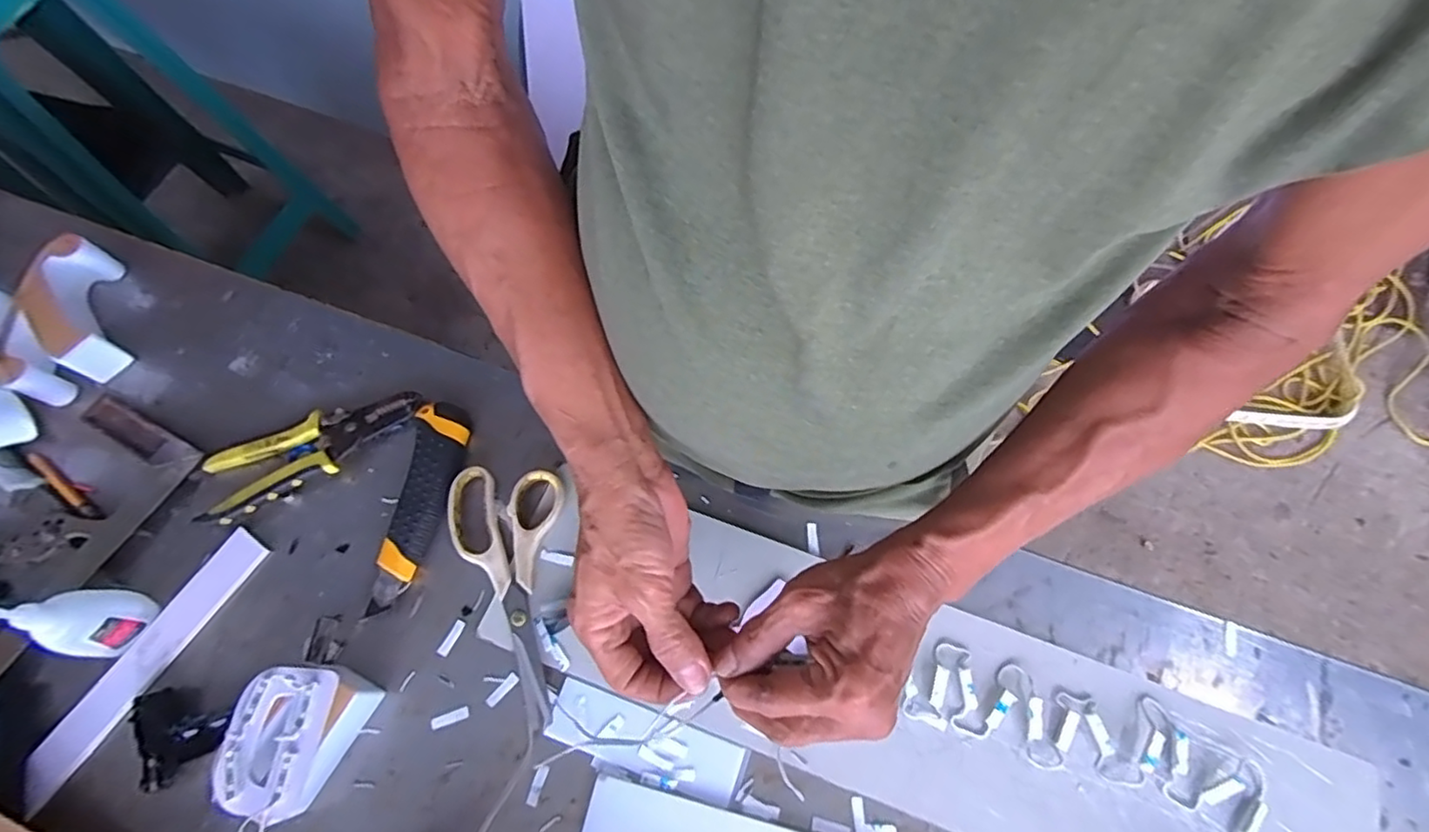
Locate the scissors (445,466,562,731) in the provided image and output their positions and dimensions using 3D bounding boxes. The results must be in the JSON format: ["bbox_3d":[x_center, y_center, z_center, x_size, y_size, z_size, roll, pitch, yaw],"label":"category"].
[{"bbox_3d":[-0.160,0.126,0.458,0.084,0.014,0.177,0,69,0],"label":"scissors"}]

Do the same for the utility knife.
[{"bbox_3d":[-0.225,0.066,0.477,0.040,0.018,0.161,8,69,3],"label":"utility knife"}]

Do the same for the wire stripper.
[{"bbox_3d":[-0.316,0.023,0.492,0.161,0.023,0.057,-28,72,-11],"label":"wire stripper"}]

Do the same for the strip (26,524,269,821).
[{"bbox_3d":[-0.400,0.170,0.441,0.032,0.009,0.196,29,72,10],"label":"strip"}]

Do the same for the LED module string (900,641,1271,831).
[{"bbox_3d":[0.250,0.216,0.425,0.230,0.009,0.083,25,71,9],"label":"LED module string"}]

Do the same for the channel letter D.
[{"bbox_3d":[-0.271,0.204,0.407,0.063,0.052,0.088,19,70,7],"label":"channel letter D"}]

